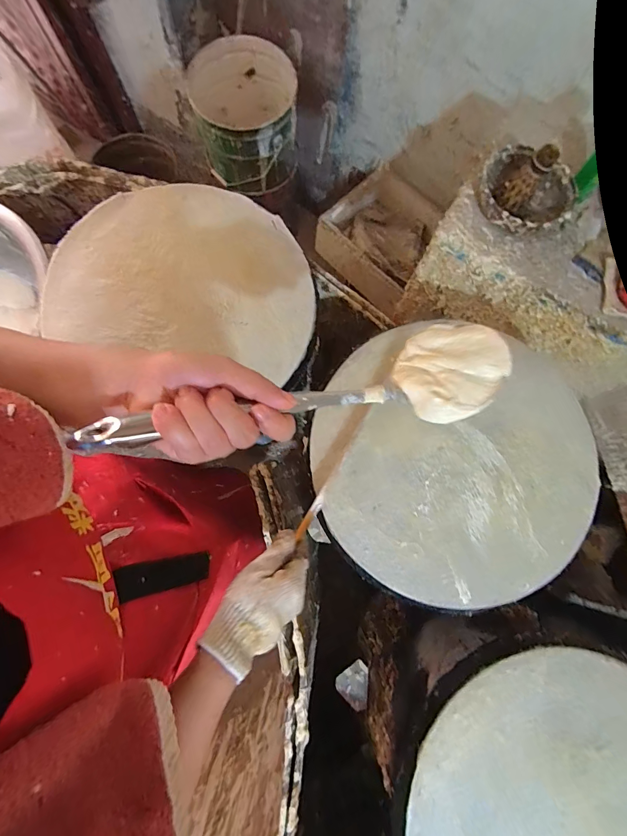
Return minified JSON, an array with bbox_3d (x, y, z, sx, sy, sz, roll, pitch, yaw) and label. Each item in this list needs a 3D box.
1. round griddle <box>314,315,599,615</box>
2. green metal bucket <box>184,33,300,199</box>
[{"bbox_3d":[0.185,0.061,0.482,0.364,0.026,0.351,0,79,-1],"label":"round griddle"},{"bbox_3d":[-0.201,-0.894,1.091,0.296,0.232,0.294,-10,80,-3],"label":"green metal bucket"}]

